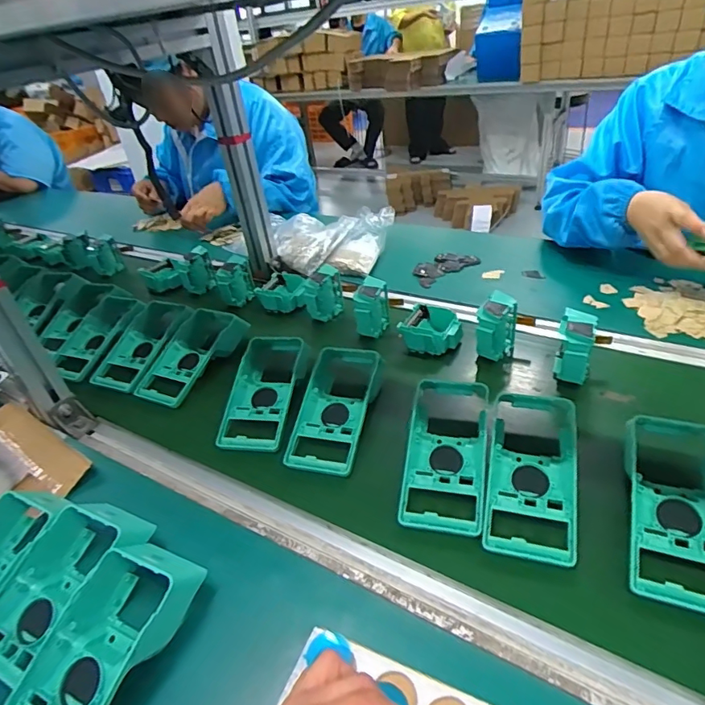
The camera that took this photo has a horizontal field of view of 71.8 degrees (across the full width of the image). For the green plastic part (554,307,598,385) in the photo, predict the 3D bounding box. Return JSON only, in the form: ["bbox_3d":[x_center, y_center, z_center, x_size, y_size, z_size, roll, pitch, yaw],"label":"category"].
[{"bbox_3d":[0.280,-0.006,0.615,0.042,0.075,0.058,9,38,22],"label":"green plastic part"}]

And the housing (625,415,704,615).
[{"bbox_3d":[0.295,0.130,0.442,0.087,0.043,0.190,9,38,21],"label":"housing"}]

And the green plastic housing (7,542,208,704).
[{"bbox_3d":[-0.206,0.244,0.383,0.086,0.052,0.187,13,40,26],"label":"green plastic housing"}]

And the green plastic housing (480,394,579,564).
[{"bbox_3d":[0.178,0.116,0.487,0.085,0.051,0.178,6,37,18],"label":"green plastic housing"}]

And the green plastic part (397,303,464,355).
[{"bbox_3d":[0.118,-0.032,0.719,0.085,0.041,0.077,7,37,19],"label":"green plastic part"}]

